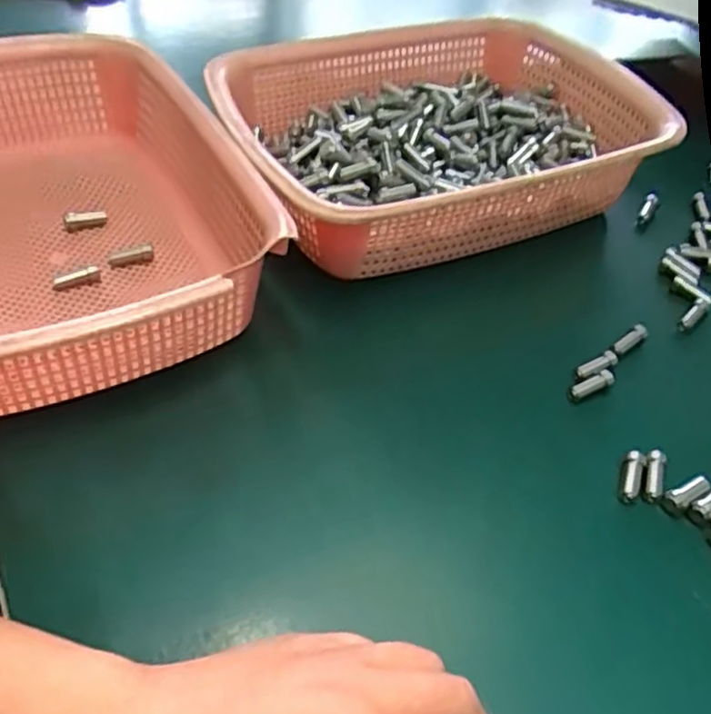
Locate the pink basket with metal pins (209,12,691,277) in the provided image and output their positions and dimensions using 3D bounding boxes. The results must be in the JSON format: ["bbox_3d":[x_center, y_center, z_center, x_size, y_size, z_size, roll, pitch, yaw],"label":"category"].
[{"bbox_3d":[0.055,-0.154,0.504,0.289,0.073,0.208,-18,51,-20],"label":"pink basket with metal pins"}]

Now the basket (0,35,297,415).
[{"bbox_3d":[-0.184,-0.087,0.425,0.215,0.088,0.305,-19,51,-20],"label":"basket"}]

